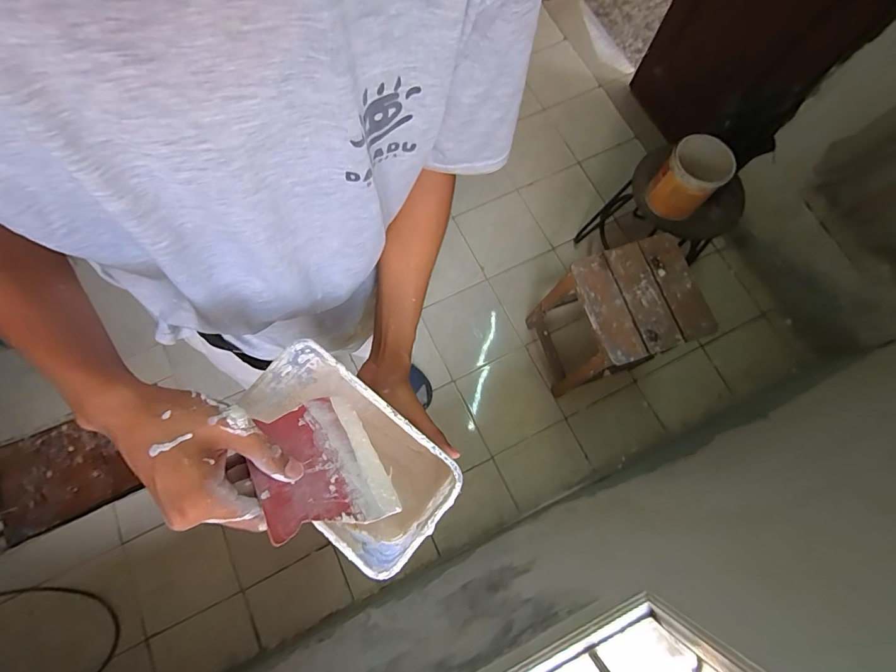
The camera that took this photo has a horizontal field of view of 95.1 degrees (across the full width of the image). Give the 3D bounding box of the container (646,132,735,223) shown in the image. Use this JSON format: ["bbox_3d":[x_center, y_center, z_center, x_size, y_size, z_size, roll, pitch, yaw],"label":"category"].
[{"bbox_3d":[0.660,-0.433,1.136,0.168,0.169,0.154,-1,78,5],"label":"container"}]

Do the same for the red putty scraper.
[{"bbox_3d":[-0.108,0.106,0.346,0.106,0.004,0.119,-1,46,-45],"label":"red putty scraper"}]

